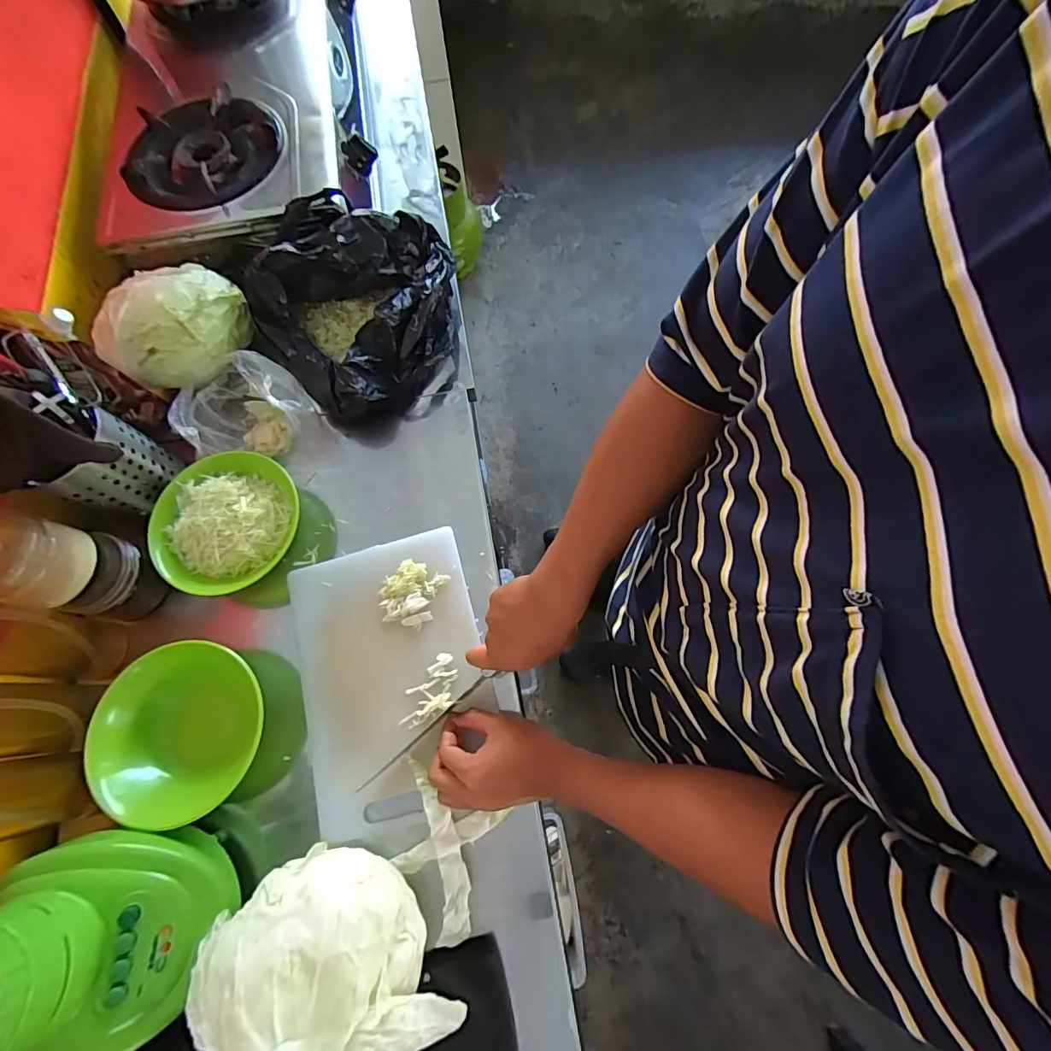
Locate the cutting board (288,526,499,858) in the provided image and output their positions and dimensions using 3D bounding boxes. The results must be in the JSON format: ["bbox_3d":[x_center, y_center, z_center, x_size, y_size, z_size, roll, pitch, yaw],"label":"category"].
[{"bbox_3d":[-0.149,0.174,0.543,0.206,0.020,0.316,-16,71,-3],"label":"cutting board"}]

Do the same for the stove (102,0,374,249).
[{"bbox_3d":[-0.456,-0.658,0.745,0.399,0.104,0.592,-10,71,-1],"label":"stove"}]

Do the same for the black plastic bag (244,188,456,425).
[{"bbox_3d":[-0.224,-0.281,0.644,0.239,0.139,0.278,-3,71,1],"label":"black plastic bag"}]

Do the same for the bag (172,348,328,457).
[{"bbox_3d":[-0.346,-0.153,0.606,0.147,0.086,0.112,-14,71,-3],"label":"bag"}]

